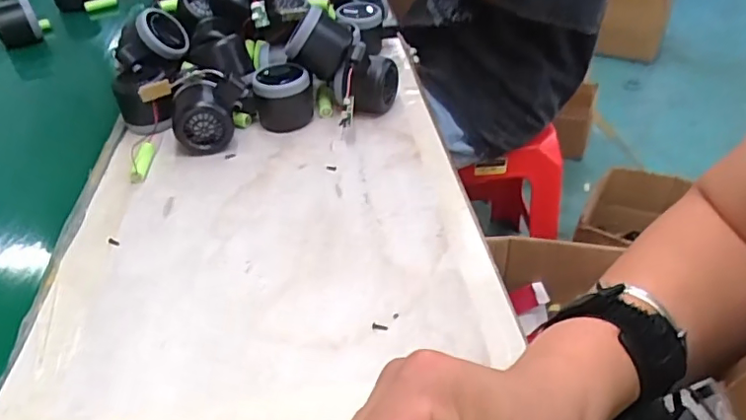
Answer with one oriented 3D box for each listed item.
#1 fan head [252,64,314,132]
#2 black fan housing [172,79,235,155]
[{"bbox_3d":[-0.094,-0.123,0.585,0.061,0.057,0.065,-9,40,-5],"label":"fan head"},{"bbox_3d":[-0.172,-0.095,0.558,0.057,0.060,0.057,-13,41,-10],"label":"black fan housing"}]

